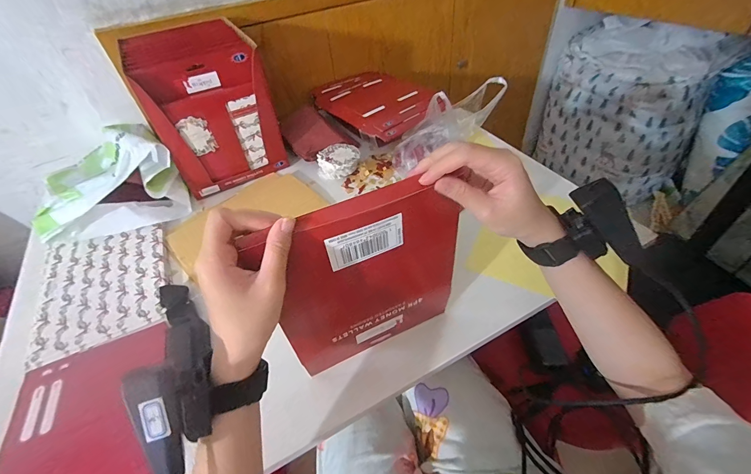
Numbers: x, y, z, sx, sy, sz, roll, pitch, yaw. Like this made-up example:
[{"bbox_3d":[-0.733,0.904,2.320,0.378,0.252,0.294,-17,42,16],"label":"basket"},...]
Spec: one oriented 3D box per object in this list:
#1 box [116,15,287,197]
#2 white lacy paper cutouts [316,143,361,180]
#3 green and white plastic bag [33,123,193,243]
[{"bbox_3d":[-0.305,-0.241,0.638,0.201,0.252,0.126,-25,48,-17],"label":"box"},{"bbox_3d":[-0.072,-0.146,0.672,0.077,0.055,0.082,-27,49,-19],"label":"white lacy paper cutouts"},{"bbox_3d":[-0.494,-0.117,0.624,0.219,0.111,0.230,-25,48,-16],"label":"green and white plastic bag"}]

